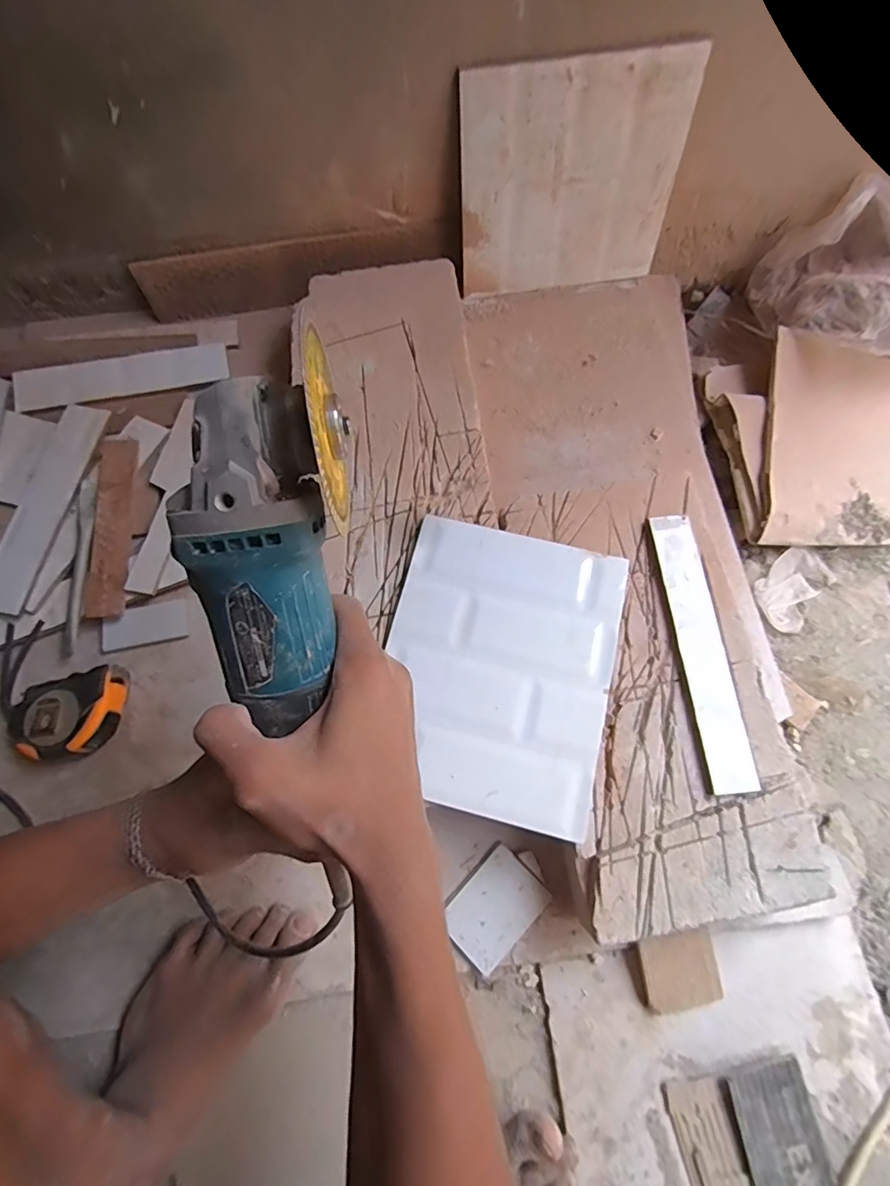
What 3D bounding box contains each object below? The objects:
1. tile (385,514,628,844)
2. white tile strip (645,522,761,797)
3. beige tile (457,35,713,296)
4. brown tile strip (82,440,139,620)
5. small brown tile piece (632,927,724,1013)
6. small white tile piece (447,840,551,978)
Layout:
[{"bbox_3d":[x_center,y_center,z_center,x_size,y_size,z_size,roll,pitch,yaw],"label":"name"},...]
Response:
[{"bbox_3d":[0.046,0.060,0.451,0.194,0.011,0.245,15,72,4],"label":"tile"},{"bbox_3d":[0.229,0.046,0.459,0.043,0.010,0.243,-5,72,-3],"label":"white tile strip"},{"bbox_3d":[0.142,-0.462,0.592,0.248,0.214,0.007,-9,59,-1],"label":"beige tile"},{"bbox_3d":[-0.366,-0.080,0.565,0.041,0.012,0.213,-7,73,-4],"label":"brown tile strip"},{"bbox_3d":[0.201,0.327,0.446,0.065,0.018,0.054,-9,73,-4],"label":"small brown tile piece"},{"bbox_3d":[0.045,0.283,0.462,0.062,0.008,0.086,43,76,11],"label":"small white tile piece"}]

